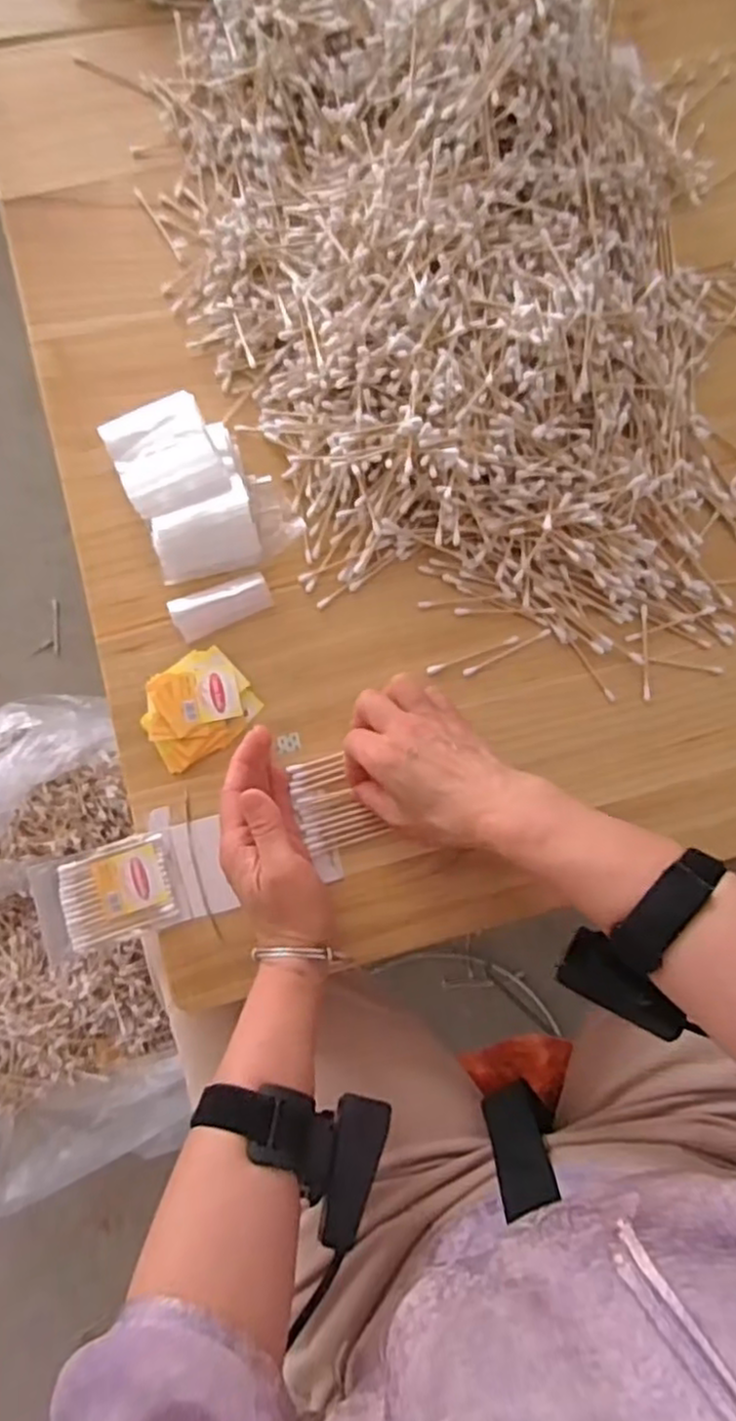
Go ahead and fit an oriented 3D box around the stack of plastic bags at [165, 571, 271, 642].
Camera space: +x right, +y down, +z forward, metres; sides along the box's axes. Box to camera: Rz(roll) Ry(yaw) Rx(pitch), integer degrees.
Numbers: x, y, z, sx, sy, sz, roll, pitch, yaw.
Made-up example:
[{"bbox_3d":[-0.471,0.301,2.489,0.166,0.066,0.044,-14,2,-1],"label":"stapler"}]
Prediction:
[{"bbox_3d":[-0.100,-0.073,0.490,0.065,0.015,0.029,-24,81,-8],"label":"stack of plastic bags"}]

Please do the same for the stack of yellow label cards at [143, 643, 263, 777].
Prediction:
[{"bbox_3d":[-0.114,-0.003,0.480,0.072,0.011,0.061,-35,83,-9],"label":"stack of yellow label cards"}]

